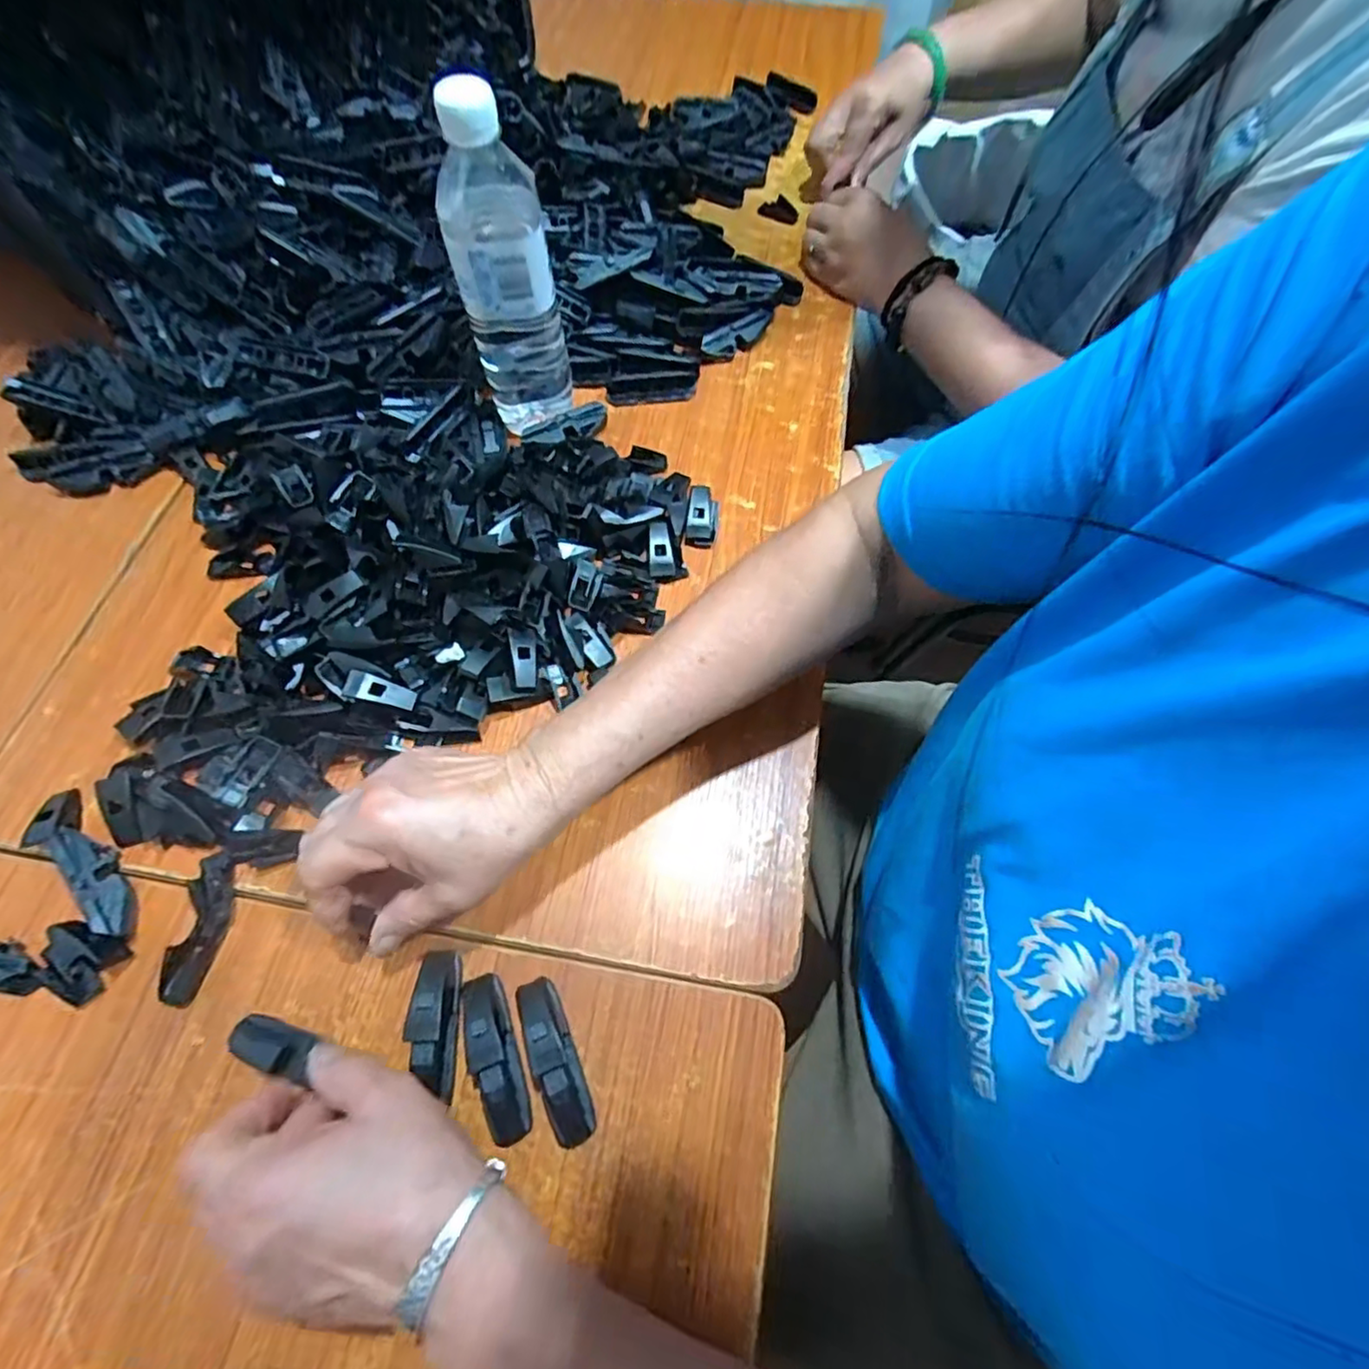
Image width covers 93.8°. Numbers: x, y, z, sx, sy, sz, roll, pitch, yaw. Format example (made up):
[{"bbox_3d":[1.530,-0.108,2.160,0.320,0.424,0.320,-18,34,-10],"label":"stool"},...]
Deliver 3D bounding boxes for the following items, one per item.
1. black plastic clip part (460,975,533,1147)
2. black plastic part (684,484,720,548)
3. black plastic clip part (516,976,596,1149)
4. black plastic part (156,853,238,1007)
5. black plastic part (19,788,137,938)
[{"bbox_3d":[-0.095,0.186,0.320,0.020,0.024,0.076,-16,66,-7],"label":"black plastic clip part"},{"bbox_3d":[0.013,-0.123,0.473,0.022,0.015,0.046,6,65,3],"label":"black plastic part"},{"bbox_3d":[-0.065,0.187,0.319,0.020,0.025,0.076,-22,67,-10],"label":"black plastic clip part"},{"bbox_3d":[-0.265,0.133,0.352,0.025,0.006,0.076,2,65,1],"label":"black plastic part"},{"bbox_3d":[-0.338,0.101,0.362,0.100,0.020,0.023,40,71,17],"label":"black plastic part"}]

